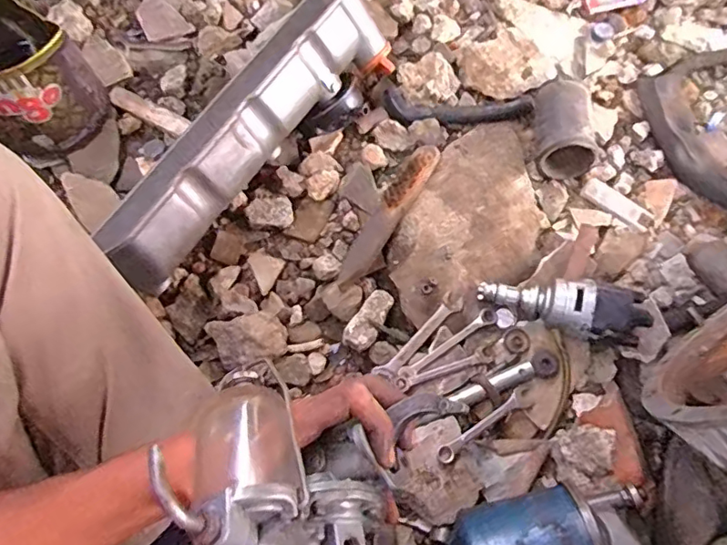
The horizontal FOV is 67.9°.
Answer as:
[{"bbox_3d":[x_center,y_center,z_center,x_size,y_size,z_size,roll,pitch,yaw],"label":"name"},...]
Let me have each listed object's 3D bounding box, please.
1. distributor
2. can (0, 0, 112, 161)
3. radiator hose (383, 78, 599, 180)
[{"bbox_3d":[0.246,0.049,0.678,0.199,0.080,0.075,10,69,19],"label":"distributor"},{"bbox_3d":[-0.431,-0.256,0.684,0.134,0.149,0.160,-37,75,-14],"label":"can"},{"bbox_3d":[0.181,-0.237,0.758,0.314,0.070,0.131,20,71,6],"label":"radiator hose"}]

